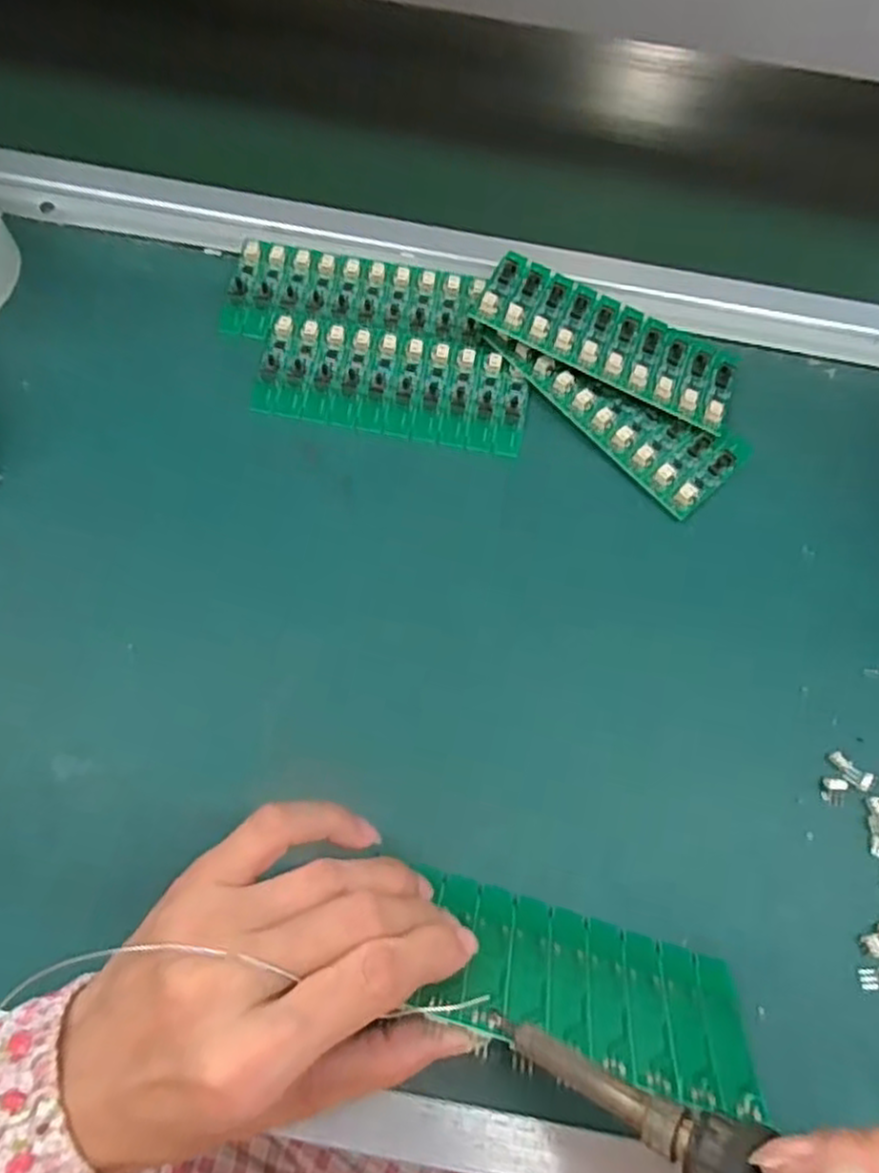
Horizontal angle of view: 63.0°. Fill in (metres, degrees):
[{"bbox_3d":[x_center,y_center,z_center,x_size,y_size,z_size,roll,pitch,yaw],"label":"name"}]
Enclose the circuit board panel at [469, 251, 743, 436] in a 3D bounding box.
[{"bbox_3d":[0.089,-0.129,0.371,0.135,0.007,0.057,25,59,0],"label":"circuit board panel"}]

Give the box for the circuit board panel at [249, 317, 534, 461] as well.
[{"bbox_3d":[-0.024,-0.104,0.369,0.136,0.006,0.059,11,67,2],"label":"circuit board panel"}]

